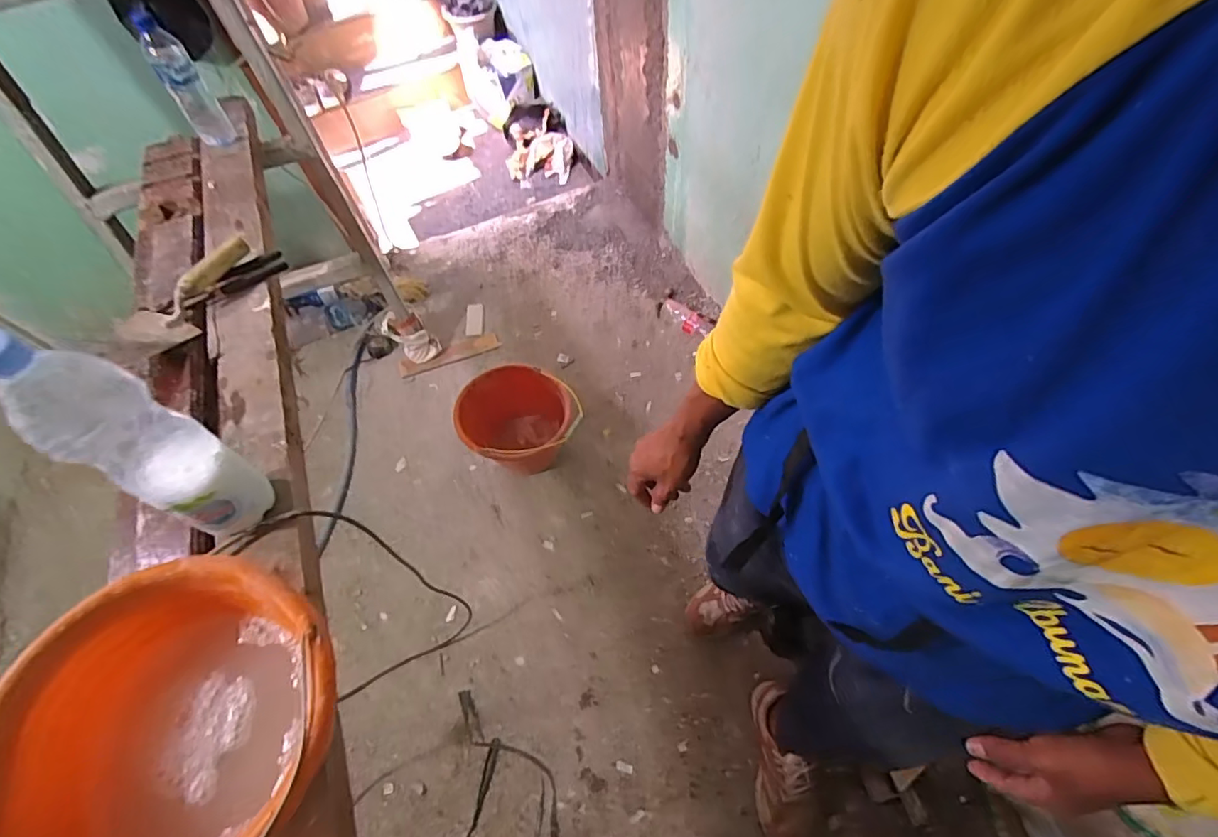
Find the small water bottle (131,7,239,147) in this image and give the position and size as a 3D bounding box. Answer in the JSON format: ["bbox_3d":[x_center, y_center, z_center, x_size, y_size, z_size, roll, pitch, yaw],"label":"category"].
[{"bbox_3d":[-0.822,-0.647,1.053,0.072,0.231,0.055,-33,62,-15],"label":"small water bottle"}]

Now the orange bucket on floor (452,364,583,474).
[{"bbox_3d":[-0.223,0.026,1.414,0.278,0.240,0.295,-1,59,2],"label":"orange bucket on floor"}]

